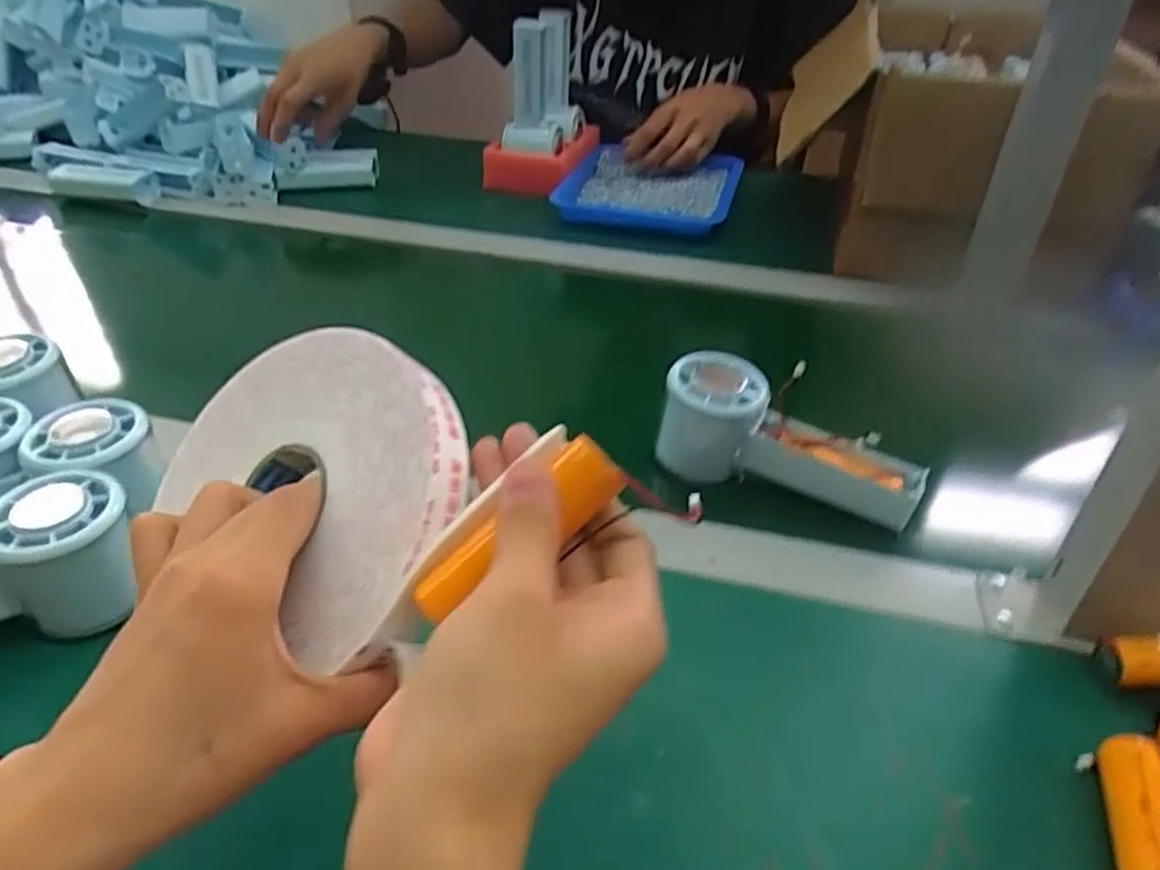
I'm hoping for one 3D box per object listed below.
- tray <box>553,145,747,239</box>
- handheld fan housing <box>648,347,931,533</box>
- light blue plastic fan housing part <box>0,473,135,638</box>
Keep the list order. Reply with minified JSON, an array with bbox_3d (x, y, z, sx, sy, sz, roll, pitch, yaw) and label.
[{"bbox_3d":[0.073,-0.263,0.827,0.173,0.032,0.180,12,38,11],"label":"tray"},{"bbox_3d":[0.122,0.002,0.456,0.146,0.064,0.053,14,39,14],"label":"handheld fan housing"},{"bbox_3d":[-0.280,0.066,0.343,0.148,0.056,0.061,-11,40,-17],"label":"light blue plastic fan housing part"}]

